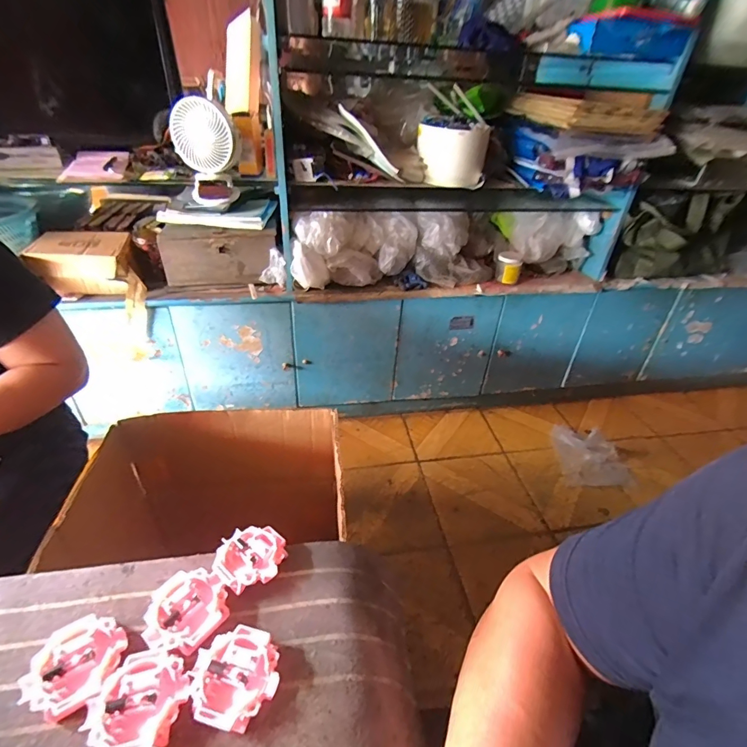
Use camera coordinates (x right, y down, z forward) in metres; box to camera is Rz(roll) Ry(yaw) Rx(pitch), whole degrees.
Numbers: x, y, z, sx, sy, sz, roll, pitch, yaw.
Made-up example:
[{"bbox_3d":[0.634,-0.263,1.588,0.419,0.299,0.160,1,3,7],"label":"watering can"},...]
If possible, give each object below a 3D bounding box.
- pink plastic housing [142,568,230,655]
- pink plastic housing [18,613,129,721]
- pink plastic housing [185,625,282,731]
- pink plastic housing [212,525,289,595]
[{"bbox_3d":[-0.134,0.171,0.292,0.054,0.014,0.053,1,35,-1],"label":"pink plastic housing"},{"bbox_3d":[-0.193,0.190,0.264,0.052,0.014,0.052,1,35,-1],"label":"pink plastic housing"},{"bbox_3d":[-0.089,0.194,0.261,0.055,0.013,0.052,1,35,-1],"label":"pink plastic housing"},{"bbox_3d":[-0.098,0.148,0.326,0.052,0.017,0.052,1,35,-1],"label":"pink plastic housing"}]

